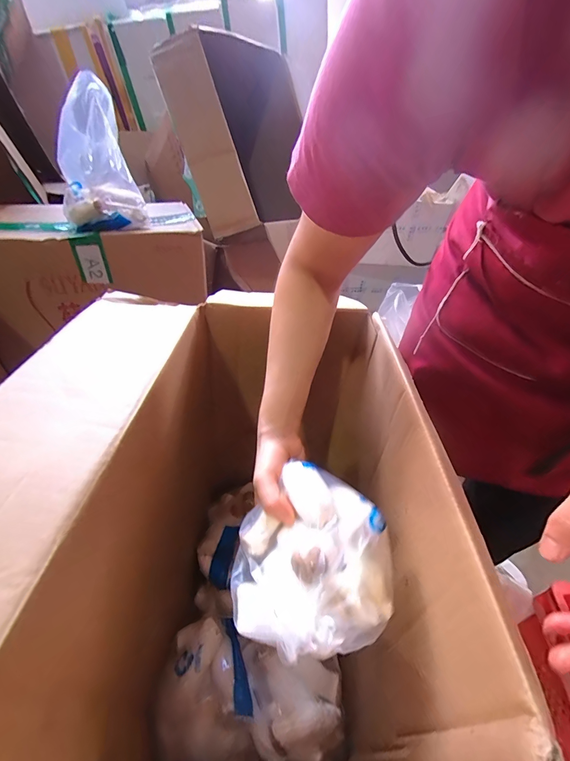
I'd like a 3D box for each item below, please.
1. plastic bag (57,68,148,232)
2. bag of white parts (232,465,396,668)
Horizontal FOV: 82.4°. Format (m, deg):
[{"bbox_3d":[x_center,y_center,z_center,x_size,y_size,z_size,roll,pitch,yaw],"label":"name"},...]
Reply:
[{"bbox_3d":[-0.377,-0.443,0.654,0.152,0.227,0.189,-11,43,-20],"label":"plastic bag"},{"bbox_3d":[0.021,0.158,0.300,0.129,0.078,0.151,3,40,-5],"label":"bag of white parts"}]

